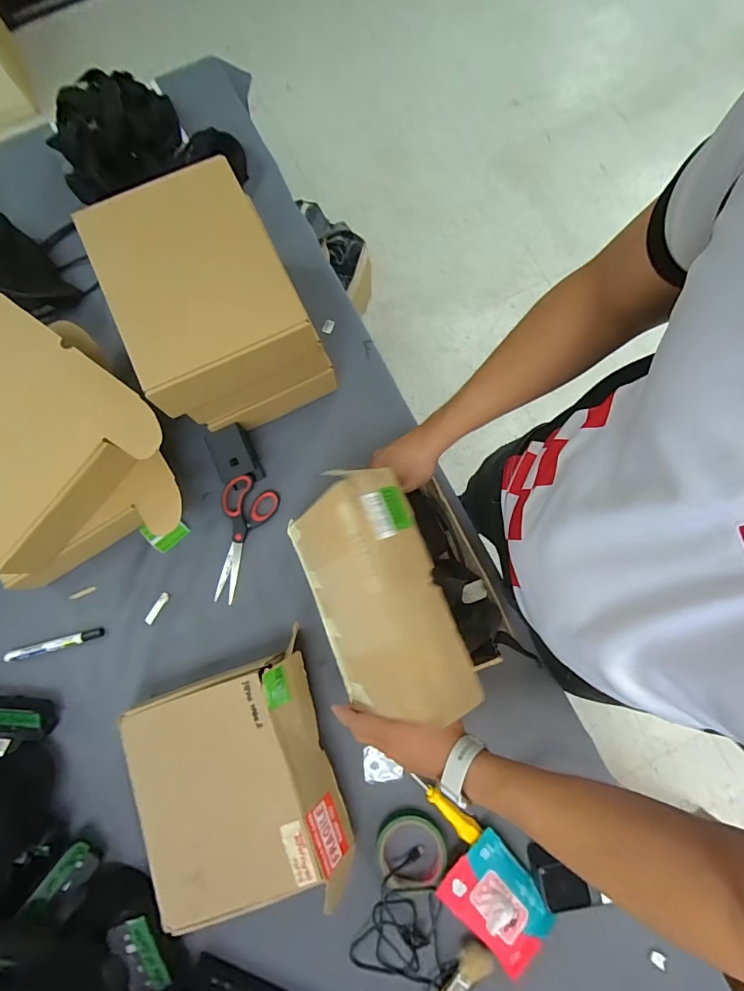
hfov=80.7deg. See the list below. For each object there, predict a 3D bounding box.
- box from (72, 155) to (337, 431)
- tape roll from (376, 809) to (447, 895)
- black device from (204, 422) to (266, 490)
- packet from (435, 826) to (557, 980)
[{"bbox_3d":[-0.204,-0.247,0.594,0.206,0.220,0.230,-26,80,-4],"label":"box"},{"bbox_3d":[0.052,0.472,0.576,0.091,0.017,0.089,0,79,1],"label":"tape roll"},{"bbox_3d":[-0.207,-0.059,0.657,0.054,0.048,0.085,-24,80,-4],"label":"black device"},{"bbox_3d":[0.167,0.519,0.557,0.143,0.037,0.096,44,83,8],"label":"packet"}]

